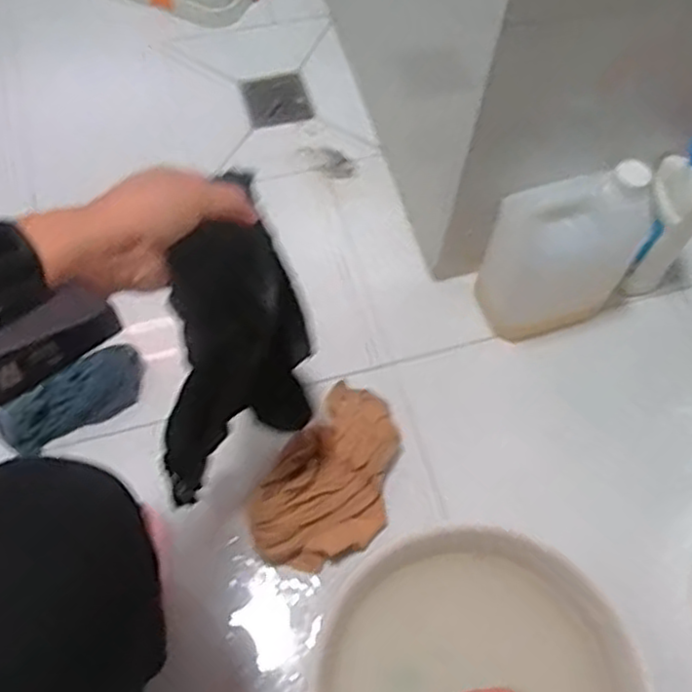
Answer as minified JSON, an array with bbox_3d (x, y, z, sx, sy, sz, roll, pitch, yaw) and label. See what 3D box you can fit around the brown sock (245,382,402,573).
[{"bbox_3d":[-0.015,0.140,0.798,0.136,0.062,0.214,16,65,6],"label":"brown sock"}]

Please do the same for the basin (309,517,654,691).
[{"bbox_3d":[0.115,0.329,0.679,0.290,0.094,0.298,1,64,-1],"label":"basin"}]

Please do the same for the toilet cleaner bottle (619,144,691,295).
[{"bbox_3d":[0.376,-0.145,0.858,0.079,0.236,0.064,35,68,14],"label":"toilet cleaner bottle"}]

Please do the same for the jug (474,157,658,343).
[{"bbox_3d":[0.249,-0.112,0.834,0.161,0.222,0.098,-15,65,-8],"label":"jug"}]

